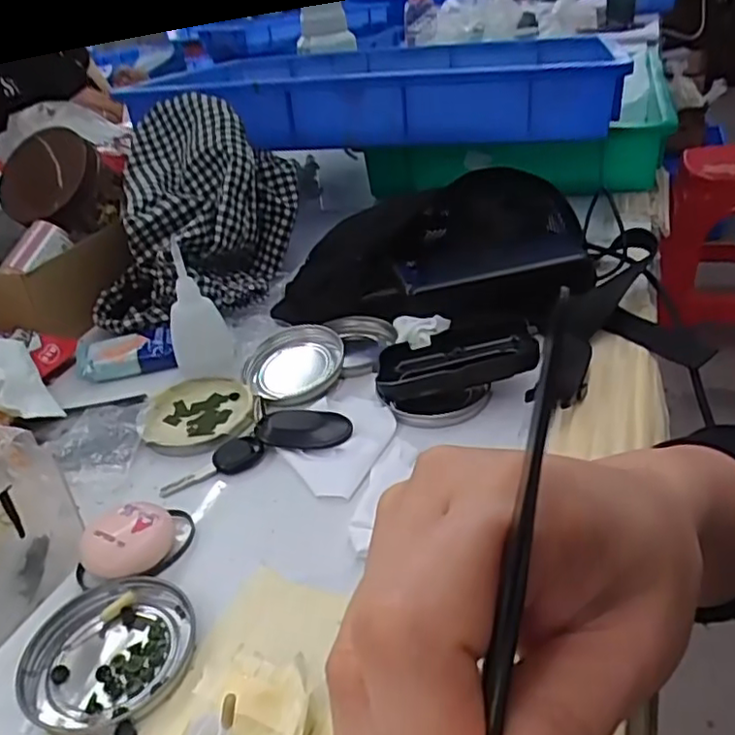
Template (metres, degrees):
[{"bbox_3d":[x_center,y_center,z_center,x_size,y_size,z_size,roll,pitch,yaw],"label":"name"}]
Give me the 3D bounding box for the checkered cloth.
[{"bbox_3d":[-0.165,-0.153,0.621,0.186,0.146,0.204,-11,32,-6],"label":"checkered cloth"}]

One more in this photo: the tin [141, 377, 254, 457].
[{"bbox_3d":[-0.120,0.035,0.469,0.076,0.012,0.079,-5,33,3],"label":"tin"}]

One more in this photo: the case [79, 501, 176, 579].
[{"bbox_3d":[-0.130,0.096,0.359,0.047,0.021,0.038,-16,34,-14],"label":"case"}]

